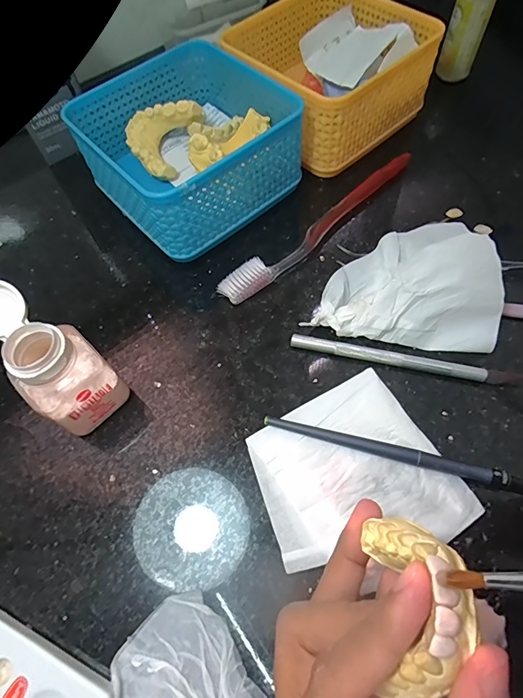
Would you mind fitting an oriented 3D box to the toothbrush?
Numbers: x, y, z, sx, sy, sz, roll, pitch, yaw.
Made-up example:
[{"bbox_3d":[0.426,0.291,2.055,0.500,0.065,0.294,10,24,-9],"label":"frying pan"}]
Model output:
[{"bbox_3d":[0.046,-0.089,0.294,0.181,0.015,0.018,-38,67,-15],"label":"toothbrush"}]

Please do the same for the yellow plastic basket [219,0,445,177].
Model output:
[{"bbox_3d":[0.052,-0.222,0.334,0.131,0.066,0.129,-40,67,-16],"label":"yellow plastic basket"}]

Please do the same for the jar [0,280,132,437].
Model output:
[{"bbox_3d":[-0.116,0.006,0.221,0.065,0.076,0.041,40,71,21],"label":"jar"}]

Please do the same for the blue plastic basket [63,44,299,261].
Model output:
[{"bbox_3d":[-0.052,-0.149,0.303,0.126,0.065,0.126,-39,67,-16],"label":"blue plastic basket"}]

